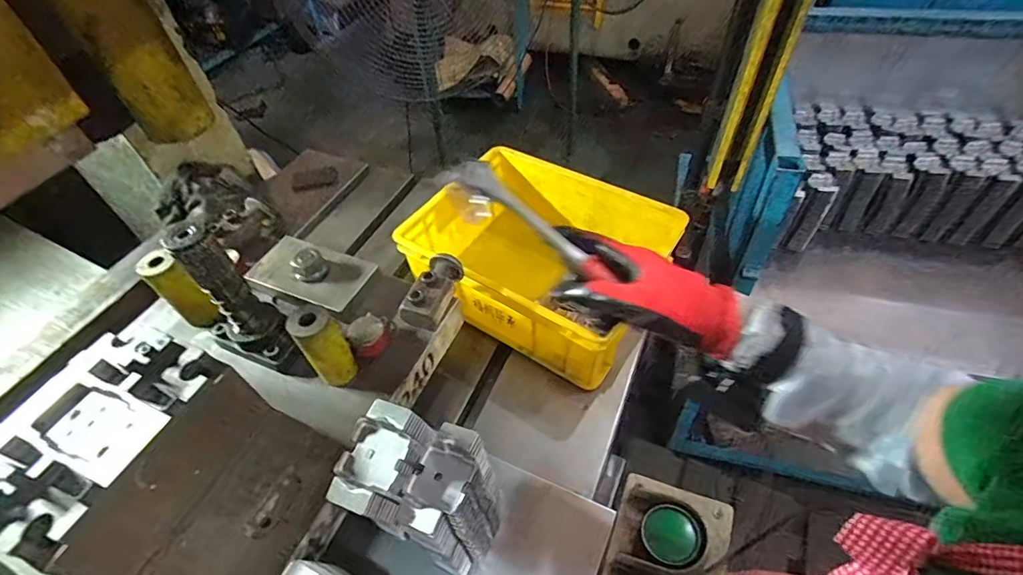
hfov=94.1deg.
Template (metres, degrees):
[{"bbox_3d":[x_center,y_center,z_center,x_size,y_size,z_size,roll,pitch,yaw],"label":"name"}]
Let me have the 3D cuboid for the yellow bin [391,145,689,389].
[{"bbox_3d":[0.038,-0.051,0.701,0.330,0.127,0.260,28,58,25],"label":"yellow bin"}]

